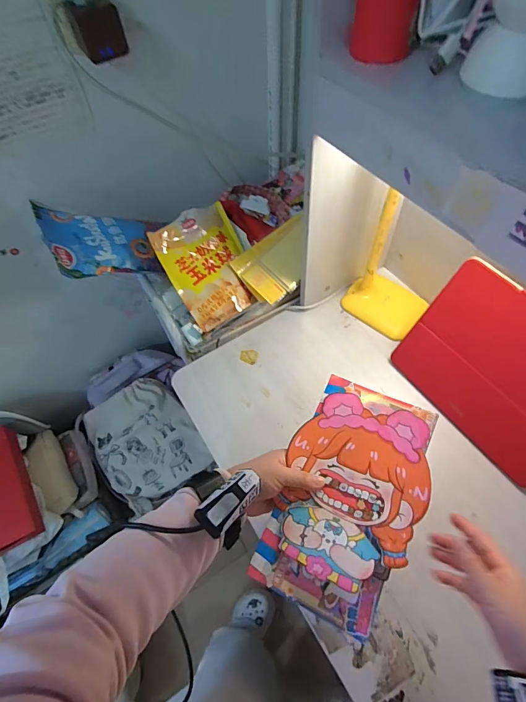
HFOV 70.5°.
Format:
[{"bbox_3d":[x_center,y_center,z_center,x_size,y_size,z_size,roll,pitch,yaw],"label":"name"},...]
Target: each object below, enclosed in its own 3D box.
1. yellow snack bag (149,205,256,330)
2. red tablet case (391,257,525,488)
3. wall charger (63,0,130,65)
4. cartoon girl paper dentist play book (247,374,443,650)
[{"bbox_3d":[-0.103,-0.163,0.720,0.163,0.040,0.207,-31,98,-24],"label":"yellow snack bag"},{"bbox_3d":[0.352,0.035,0.555,0.025,0.231,0.288,-17,55,-37],"label":"red tablet case"},{"bbox_3d":[-0.238,-0.462,0.532,0.066,0.064,0.047,-27,61,-12],"label":"wall charger"},{"bbox_3d":[0.100,0.165,0.435,0.150,0.031,0.252,18,72,27],"label":"cartoon girl paper dentist play book"}]

